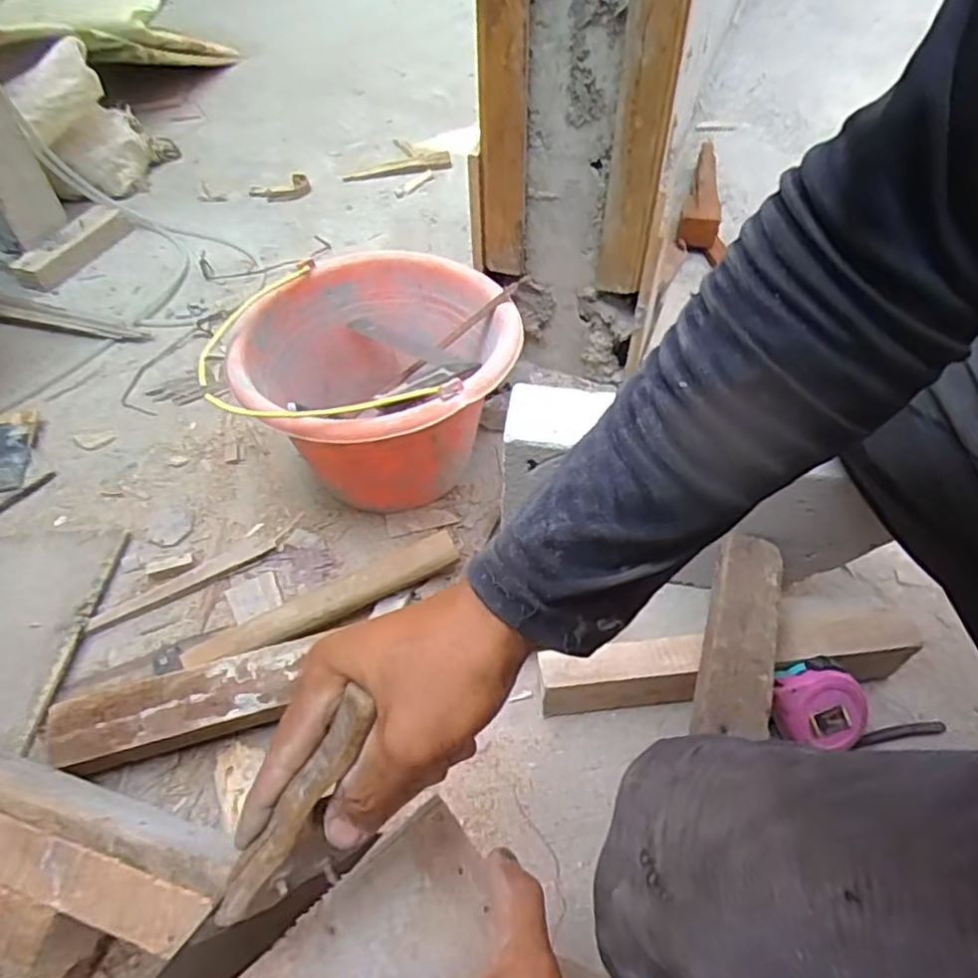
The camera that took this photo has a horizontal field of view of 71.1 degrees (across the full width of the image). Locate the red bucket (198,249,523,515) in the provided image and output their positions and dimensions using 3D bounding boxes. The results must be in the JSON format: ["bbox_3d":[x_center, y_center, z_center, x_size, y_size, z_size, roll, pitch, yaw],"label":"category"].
[{"bbox_3d":[-0.108,-0.101,0.762,0.259,0.206,0.292,27,56,21],"label":"red bucket"}]

